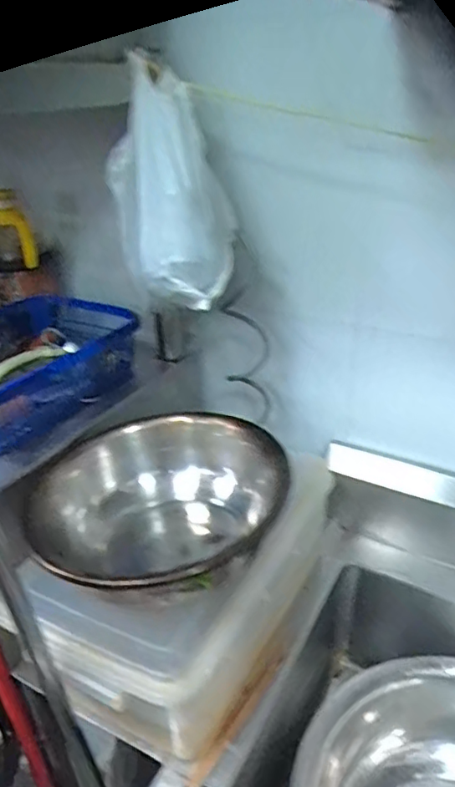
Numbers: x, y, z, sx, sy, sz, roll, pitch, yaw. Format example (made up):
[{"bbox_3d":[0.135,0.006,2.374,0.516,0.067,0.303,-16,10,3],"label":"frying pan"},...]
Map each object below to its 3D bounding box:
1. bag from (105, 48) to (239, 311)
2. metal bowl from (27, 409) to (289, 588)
[{"bbox_3d":[-0.076,-0.271,0.751,0.144,0.315,0.140,-12,2,-15],"label":"bag"},{"bbox_3d":[-0.083,0.142,0.686,0.277,0.127,0.302,-3,28,2],"label":"metal bowl"}]

